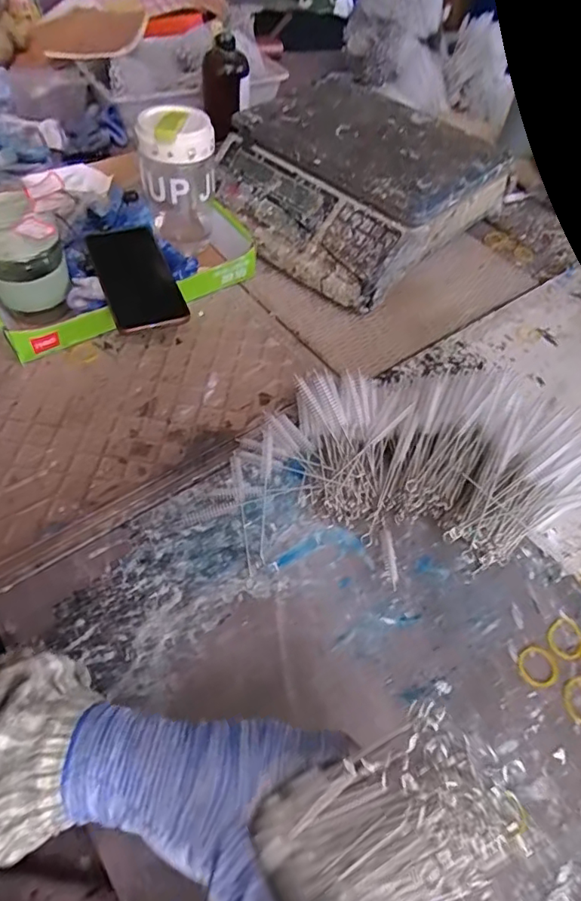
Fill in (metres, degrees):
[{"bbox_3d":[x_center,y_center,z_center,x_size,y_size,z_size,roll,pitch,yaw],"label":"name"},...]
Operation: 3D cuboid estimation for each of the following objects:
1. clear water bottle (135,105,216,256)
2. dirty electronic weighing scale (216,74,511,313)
[{"bbox_3d":[-0.132,-0.309,0.634,0.083,0.154,0.075,-4,54,-7],"label":"clear water bottle"},{"bbox_3d":[0.076,-0.342,0.706,0.282,0.134,0.297,-37,64,-27],"label":"dirty electronic weighing scale"}]

